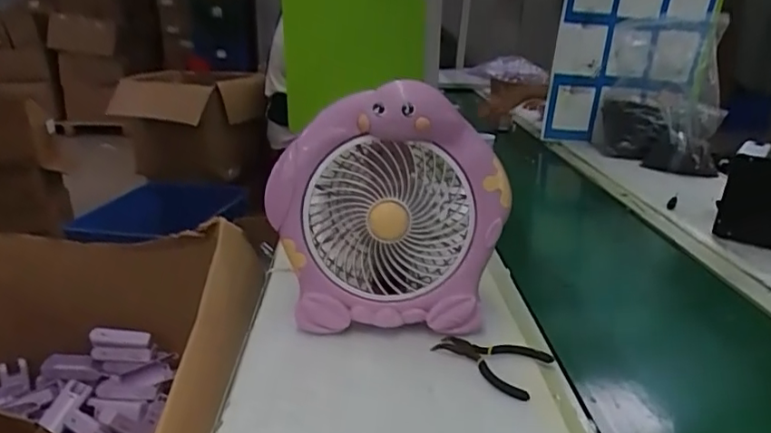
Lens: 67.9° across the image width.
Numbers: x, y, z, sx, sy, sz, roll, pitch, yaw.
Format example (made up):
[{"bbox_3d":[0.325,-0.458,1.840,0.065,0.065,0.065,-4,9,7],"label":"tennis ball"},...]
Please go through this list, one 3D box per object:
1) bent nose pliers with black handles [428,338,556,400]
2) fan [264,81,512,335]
[{"bbox_3d":[0.109,0.149,0.603,0.112,0.018,0.084,12,24,33],"label":"bent nose pliers with black handles"},{"bbox_3d":[0.004,-0.002,0.671,0.259,0.264,0.146,2,21,4],"label":"fan"}]

